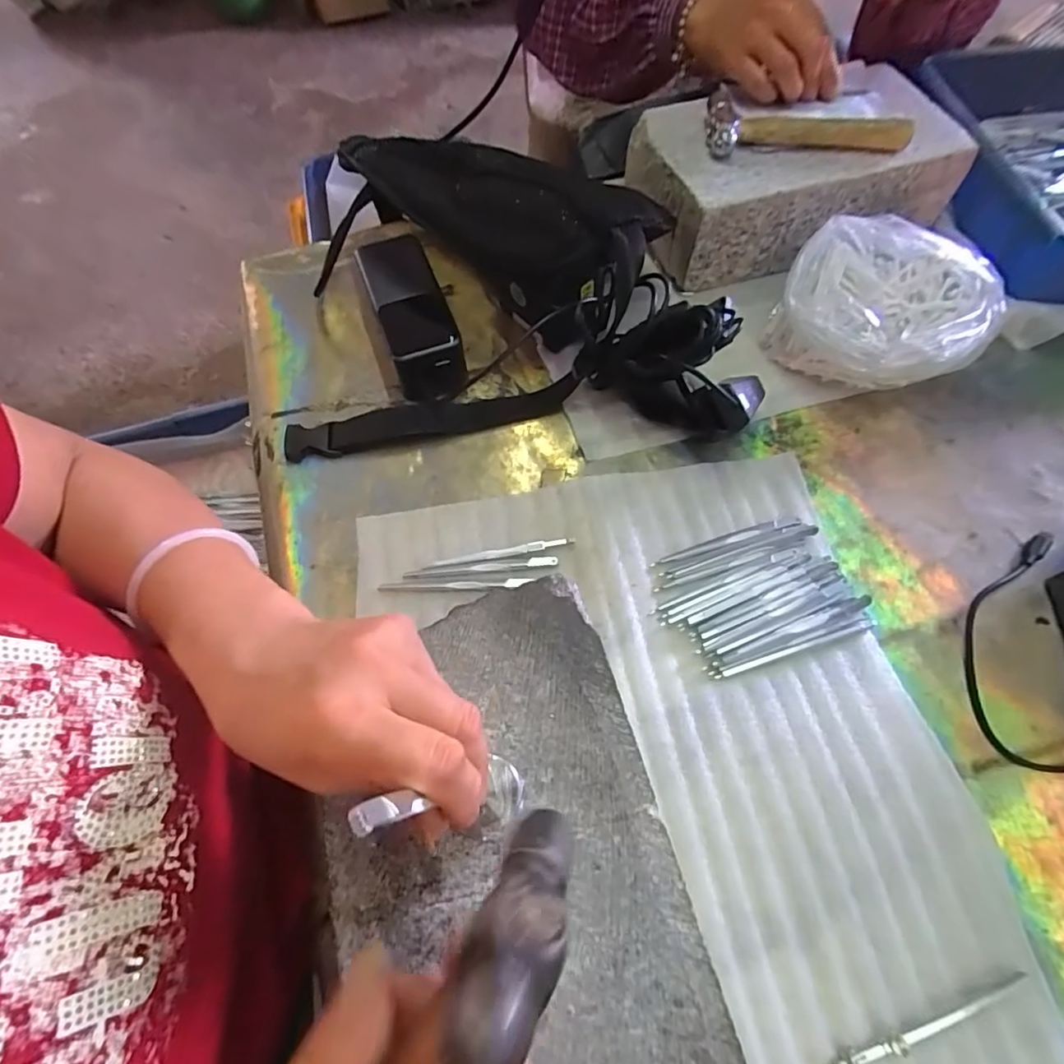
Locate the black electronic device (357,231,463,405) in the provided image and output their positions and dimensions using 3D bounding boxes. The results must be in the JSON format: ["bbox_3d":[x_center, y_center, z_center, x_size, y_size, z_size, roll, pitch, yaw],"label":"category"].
[{"bbox_3d":[-0.097,-0.175,0.428,0.051,0.052,0.130,-19,65,-8],"label":"black electronic device"}]

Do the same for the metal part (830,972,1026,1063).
[{"bbox_3d":[0.187,0.233,0.250,0.107,0.008,0.008,-17,65,-7],"label":"metal part"}]

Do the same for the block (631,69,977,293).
[{"bbox_3d":[0.226,-0.308,0.468,0.256,0.076,0.150,-12,64,-5],"label":"block"}]

